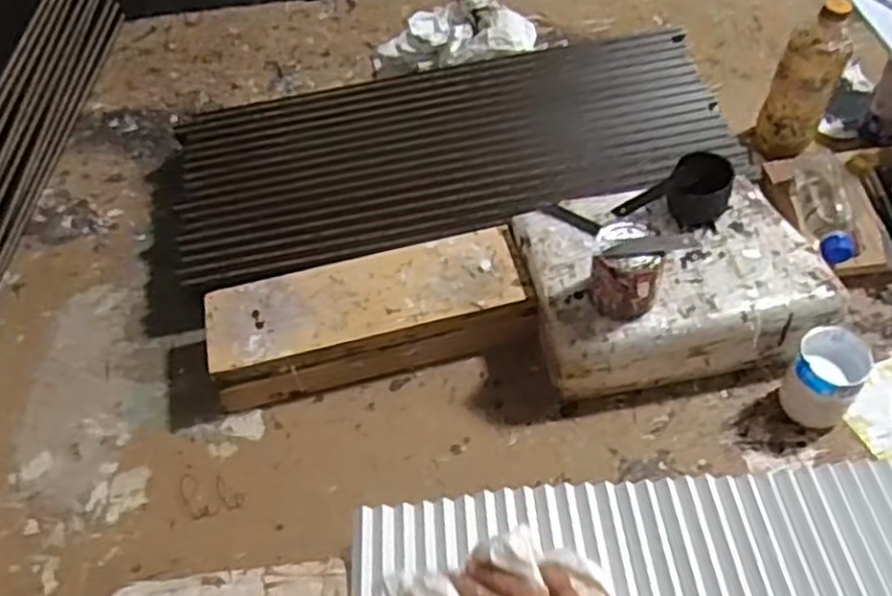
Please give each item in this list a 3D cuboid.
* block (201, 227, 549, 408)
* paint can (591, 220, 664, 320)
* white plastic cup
[{"bbox_3d":[-0.079,0.020,0.804,0.324,0.078,0.120,-12,52,-8],"label":"block"},{"bbox_3d":[0.165,-0.020,0.701,0.060,0.078,0.057,-3,53,3],"label":"paint can"},{"bbox_3d":[0.354,0.079,0.720,0.061,0.088,0.061,-3,53,3],"label":"white plastic cup"}]

